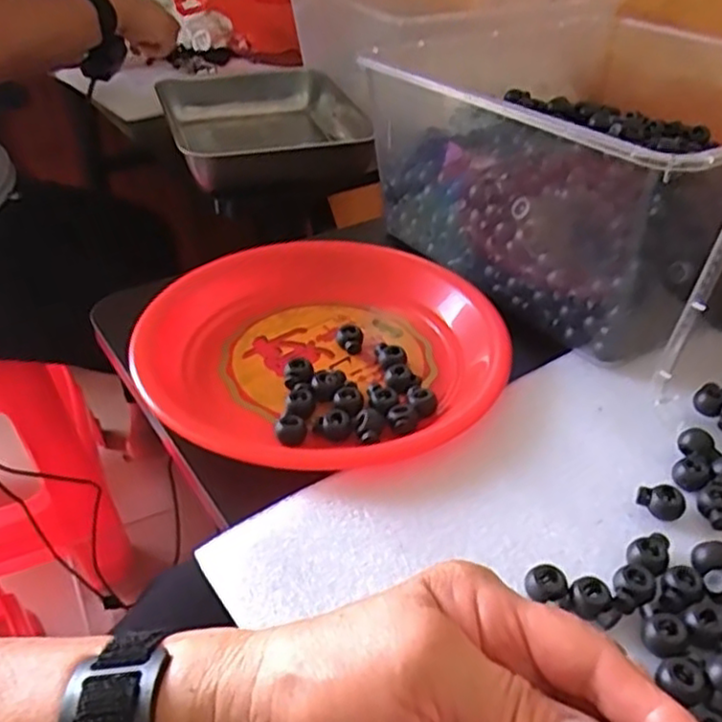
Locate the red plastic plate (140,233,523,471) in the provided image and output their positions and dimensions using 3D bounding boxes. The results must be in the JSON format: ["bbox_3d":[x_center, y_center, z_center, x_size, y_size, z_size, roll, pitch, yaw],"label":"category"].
[{"bbox_3d":[-0.027,-0.008,0.440,0.210,0.036,0.216,-2,39,2],"label":"red plastic plate"}]

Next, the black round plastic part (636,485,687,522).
[{"bbox_3d":[0.149,0.071,0.344,0.022,0.015,0.013,8,39,9],"label":"black round plastic part"}]

